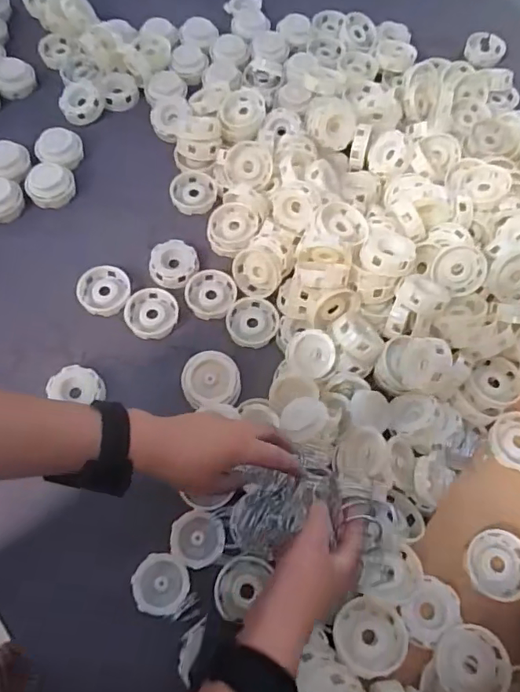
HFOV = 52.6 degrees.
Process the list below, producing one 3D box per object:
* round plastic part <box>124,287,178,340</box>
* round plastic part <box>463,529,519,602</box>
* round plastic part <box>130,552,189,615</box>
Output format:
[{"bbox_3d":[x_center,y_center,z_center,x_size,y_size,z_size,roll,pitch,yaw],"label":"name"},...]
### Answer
[{"bbox_3d":[-0.132,-0.038,0.636,0.061,0.012,0.062,0,67,1],"label":"round plastic part"},{"bbox_3d":[0.230,0.212,0.510,0.061,0.020,0.060,0,67,1],"label":"round plastic part"},{"bbox_3d":[-0.096,0.232,0.512,0.053,0.010,0.052,0,67,1],"label":"round plastic part"}]

